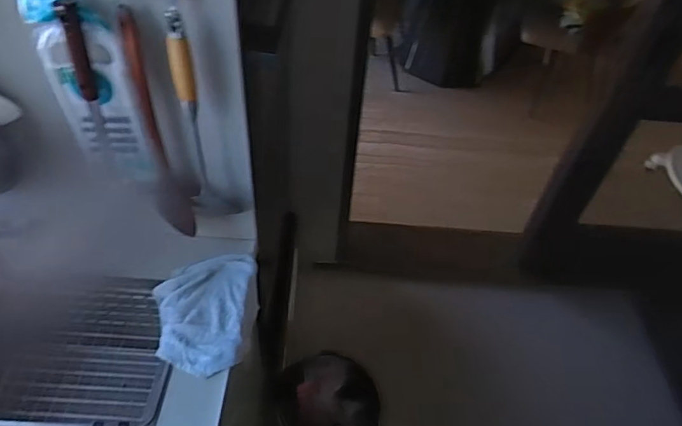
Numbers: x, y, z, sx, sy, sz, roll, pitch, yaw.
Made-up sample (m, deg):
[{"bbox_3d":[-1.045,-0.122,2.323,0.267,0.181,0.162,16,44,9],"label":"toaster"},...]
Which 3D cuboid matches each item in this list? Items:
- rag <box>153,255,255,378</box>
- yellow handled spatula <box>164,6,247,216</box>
[{"bbox_3d":[-0.231,0.157,0.815,0.143,0.028,0.216,3,47,-3],"label":"rag"},{"bbox_3d":[-0.193,-0.114,0.722,0.073,0.358,0.037,-4,48,-10],"label":"yellow handled spatula"}]

